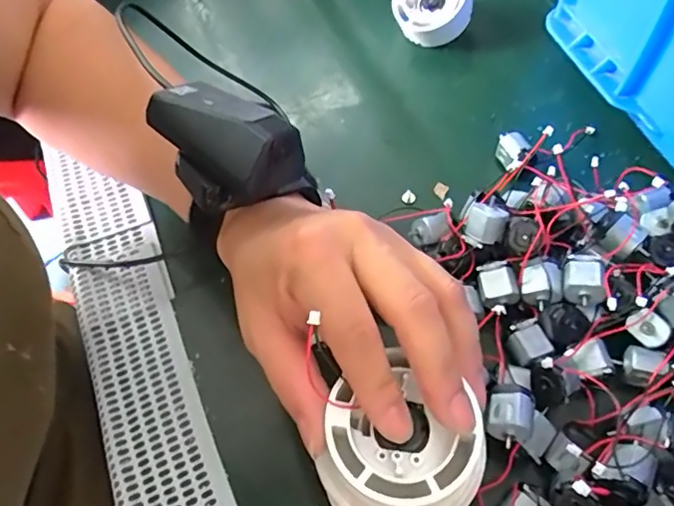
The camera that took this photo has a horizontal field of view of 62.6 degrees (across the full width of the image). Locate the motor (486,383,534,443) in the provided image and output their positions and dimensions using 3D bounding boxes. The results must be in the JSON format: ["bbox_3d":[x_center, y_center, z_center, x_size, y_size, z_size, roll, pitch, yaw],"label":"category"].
[{"bbox_3d":[0.077,0.073,0.251,0.019,0.017,0.022,14,58,10],"label":"motor"}]

